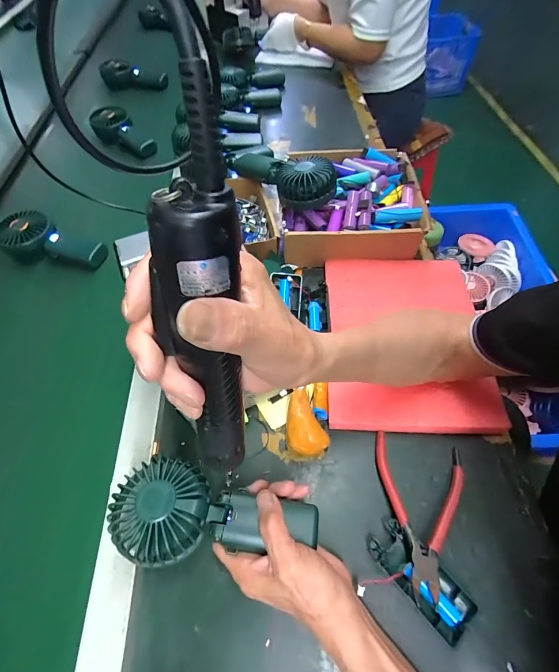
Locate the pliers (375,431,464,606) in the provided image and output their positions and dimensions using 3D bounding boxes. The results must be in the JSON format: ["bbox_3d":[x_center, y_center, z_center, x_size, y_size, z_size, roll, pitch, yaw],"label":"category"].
[{"bbox_3d":[0.136,0.173,0.329,0.085,0.029,0.143,11,59,10],"label":"pliers"}]

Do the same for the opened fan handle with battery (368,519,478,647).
[{"bbox_3d":[0.127,0.217,0.300,0.041,0.023,0.090,-40,64,-20],"label":"opened fan handle with battery"}]

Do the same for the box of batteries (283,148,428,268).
[{"bbox_3d":[0.112,-0.212,0.528,0.215,0.055,0.222,-2,58,2],"label":"box of batteries"}]

